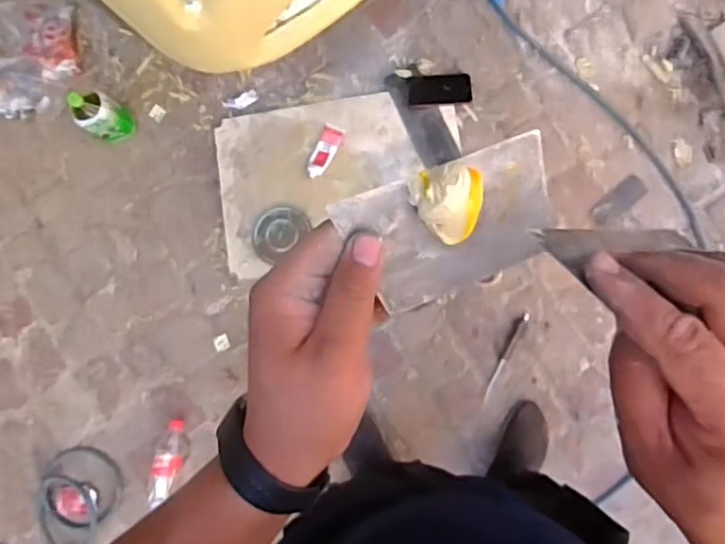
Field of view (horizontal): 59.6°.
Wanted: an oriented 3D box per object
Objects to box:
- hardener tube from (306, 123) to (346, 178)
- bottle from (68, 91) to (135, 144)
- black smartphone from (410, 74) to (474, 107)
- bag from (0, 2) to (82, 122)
[{"bbox_3d":[-0.087,-0.286,1.514,0.056,0.023,0.129,25,90,8],"label":"hardener tube"},{"bbox_3d":[-0.620,-0.368,1.484,0.075,0.211,0.097,29,91,8],"label":"bottle"},{"bbox_3d":[0.184,-0.436,1.508,0.147,0.017,0.076,-4,83,2],"label":"black smartphone"},{"bbox_3d":[-0.926,-0.542,1.603,0.390,0.107,0.290,-1,87,7],"label":"bag"}]

